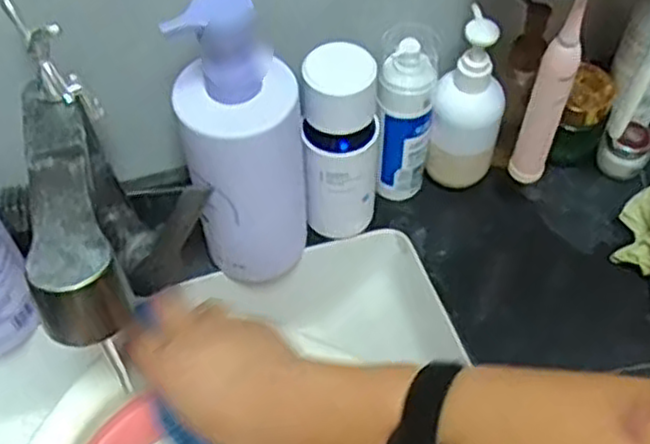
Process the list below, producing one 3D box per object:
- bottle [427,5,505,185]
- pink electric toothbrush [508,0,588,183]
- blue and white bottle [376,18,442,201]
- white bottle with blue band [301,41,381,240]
[{"bbox_3d":[0.113,-0.093,0.591,0.053,0.152,0.046,7,54,6],"label":"bottle"},{"bbox_3d":[0.157,-0.085,0.530,0.025,0.161,0.020,12,55,9],"label":"pink electric toothbrush"},{"bbox_3d":[0.063,-0.080,0.588,0.043,0.145,0.041,10,55,8],"label":"blue and white bottle"},{"bbox_3d":[0.013,-0.055,0.561,0.051,0.164,0.045,7,54,6],"label":"white bottle with blue band"}]

